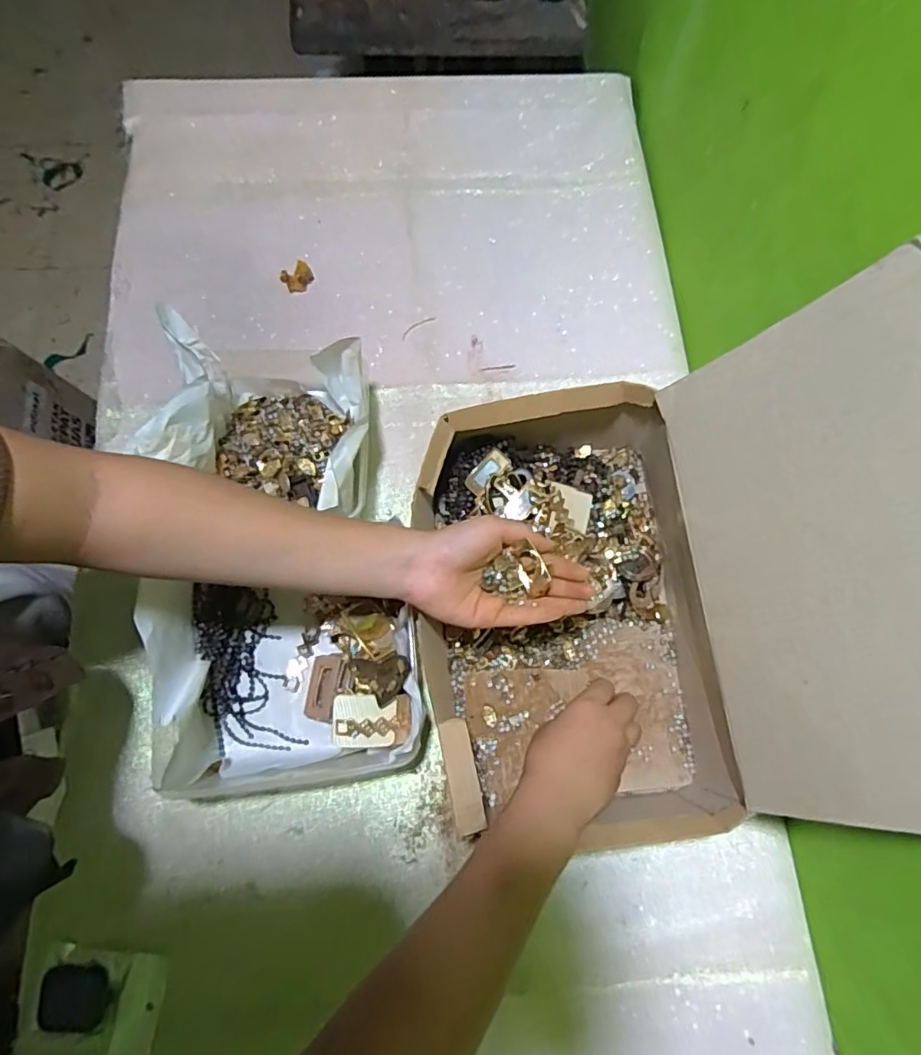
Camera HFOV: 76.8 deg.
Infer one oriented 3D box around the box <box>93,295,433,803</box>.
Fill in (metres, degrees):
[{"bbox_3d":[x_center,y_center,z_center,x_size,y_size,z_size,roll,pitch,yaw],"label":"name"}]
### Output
[{"bbox_3d":[-0.149,0.021,0.496,0.201,0.111,0.386,-6,74,-4],"label":"box"}]

